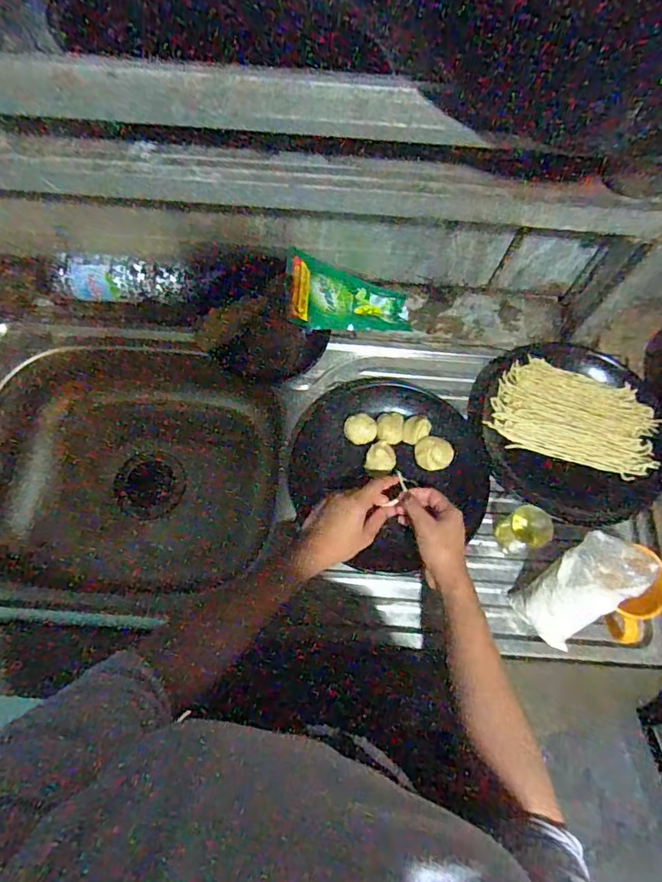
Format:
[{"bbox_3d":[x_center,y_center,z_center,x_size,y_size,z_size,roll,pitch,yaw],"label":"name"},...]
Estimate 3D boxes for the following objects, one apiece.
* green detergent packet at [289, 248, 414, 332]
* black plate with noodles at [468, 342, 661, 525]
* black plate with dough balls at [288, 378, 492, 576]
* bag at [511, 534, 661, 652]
[{"bbox_3d":[0.023,-0.196,0.711,0.183,0.025,0.089,12,81,-23],"label":"green detergent packet"},{"bbox_3d":[0.329,-0.021,0.675,0.241,0.033,0.251,0,70,-1],"label":"black plate with noodles"},{"bbox_3d":[0.075,0.039,0.647,0.259,0.028,0.246,0,70,-1],"label":"black plate with dough balls"},{"bbox_3d":[0.282,0.167,0.562,0.079,0.046,0.155,49,117,15],"label":"bag"}]

